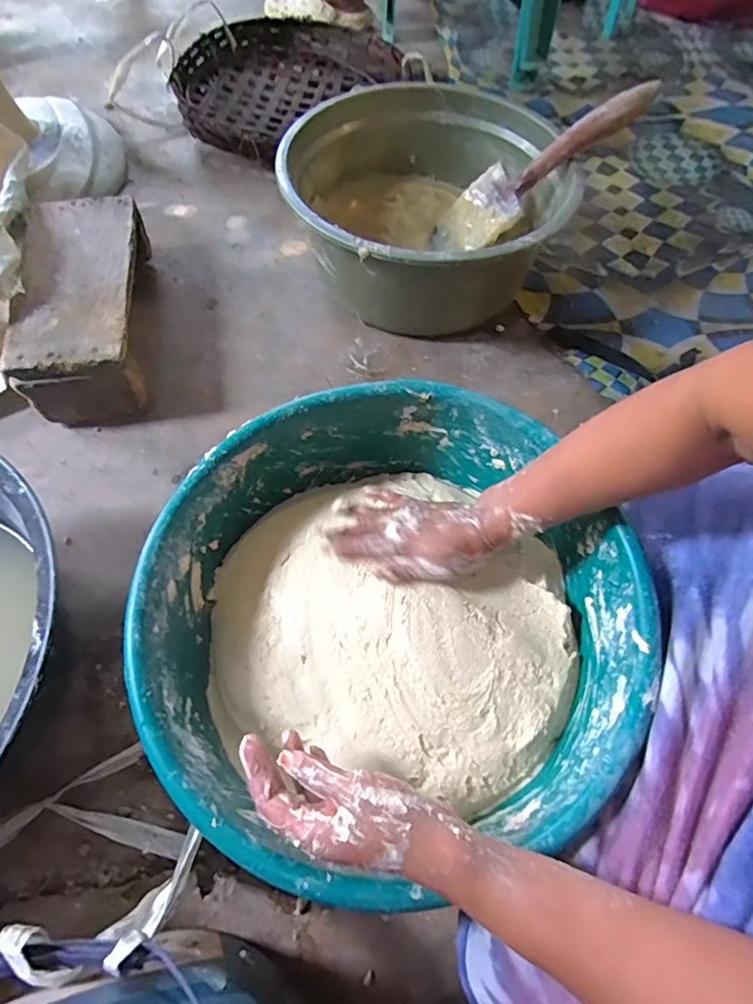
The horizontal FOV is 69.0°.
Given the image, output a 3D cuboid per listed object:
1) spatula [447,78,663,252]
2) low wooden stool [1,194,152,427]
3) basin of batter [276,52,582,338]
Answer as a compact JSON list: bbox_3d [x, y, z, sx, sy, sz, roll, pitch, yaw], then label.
[{"bbox_3d":[0.235,-0.480,0.794,0.338,0.035,0.125,-25,54,34],"label":"spatula"},{"bbox_3d":[-0.416,-0.289,0.796,0.148,0.118,0.374,-10,62,-6],"label":"low wooden stool"},{"bbox_3d":[0.073,-0.448,0.852,0.400,0.180,0.427,0,61,0],"label":"basin of batter"}]

